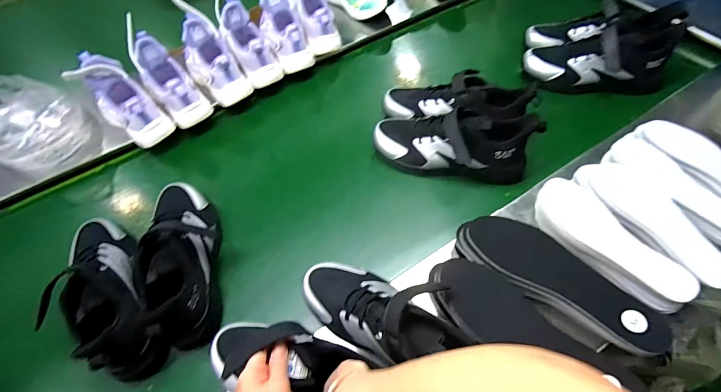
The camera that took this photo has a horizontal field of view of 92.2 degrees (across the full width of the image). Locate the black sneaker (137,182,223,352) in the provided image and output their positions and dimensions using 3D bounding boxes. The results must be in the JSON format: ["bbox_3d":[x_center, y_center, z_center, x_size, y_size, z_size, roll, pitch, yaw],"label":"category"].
[{"bbox_3d":[-0.291,0.091,0.560,0.095,0.120,0.286,-13,58,-5],"label":"black sneaker"}]

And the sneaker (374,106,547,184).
[{"bbox_3d":[0.160,-0.093,0.632,0.285,0.112,0.088,14,60,12],"label":"sneaker"}]

